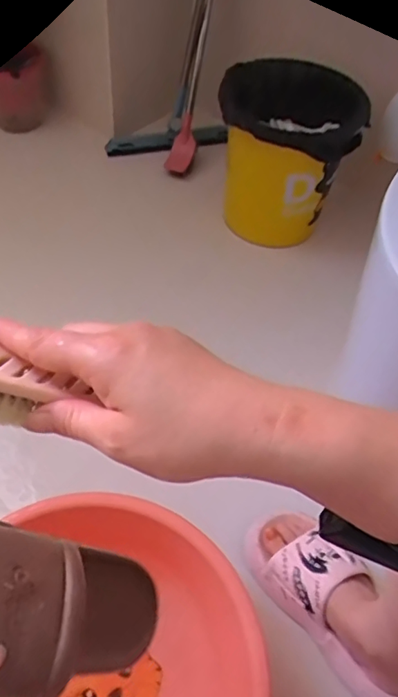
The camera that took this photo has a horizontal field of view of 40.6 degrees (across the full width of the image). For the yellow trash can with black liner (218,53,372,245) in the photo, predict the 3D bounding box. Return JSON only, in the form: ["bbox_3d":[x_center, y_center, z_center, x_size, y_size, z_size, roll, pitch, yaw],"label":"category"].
[{"bbox_3d":[0.189,-0.409,1.178,0.278,0.311,0.282,18,56,11],"label":"yellow trash can with black liner"}]

